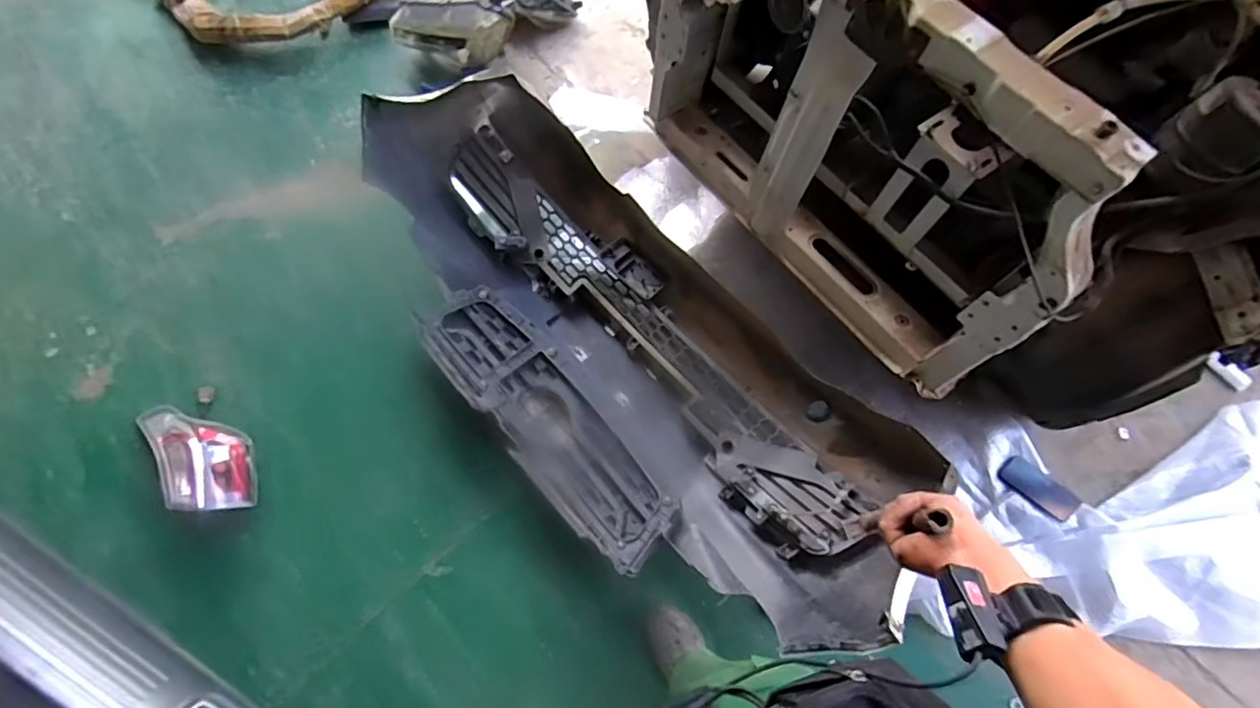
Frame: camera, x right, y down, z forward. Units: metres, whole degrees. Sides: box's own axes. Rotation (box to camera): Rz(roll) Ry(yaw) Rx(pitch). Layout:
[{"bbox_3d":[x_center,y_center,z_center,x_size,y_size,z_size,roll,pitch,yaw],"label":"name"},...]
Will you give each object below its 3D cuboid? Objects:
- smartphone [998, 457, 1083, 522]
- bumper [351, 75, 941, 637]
[{"bbox_3d":[1.008,0.328,1.396,0.093,0.013,0.175,-43,68,-13],"label":"smartphone"},{"bbox_3d":[-0.070,-0.024,1.379,0.639,0.392,1.520,-41,74,-13],"label":"bumper"}]

